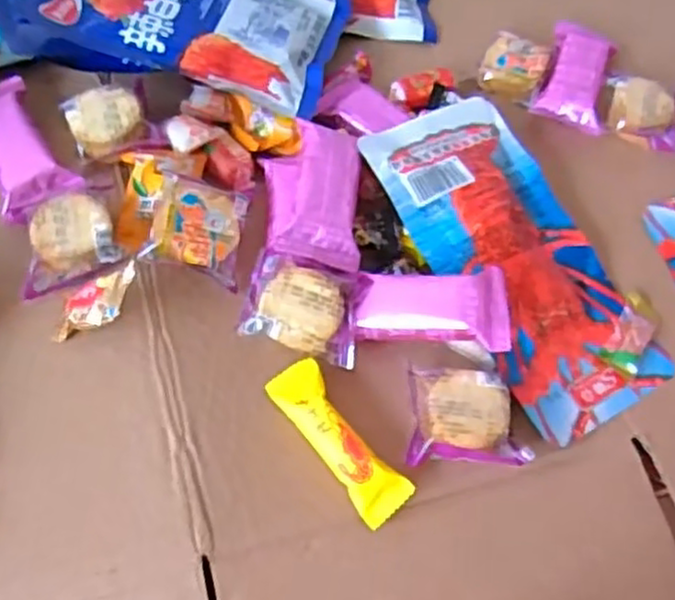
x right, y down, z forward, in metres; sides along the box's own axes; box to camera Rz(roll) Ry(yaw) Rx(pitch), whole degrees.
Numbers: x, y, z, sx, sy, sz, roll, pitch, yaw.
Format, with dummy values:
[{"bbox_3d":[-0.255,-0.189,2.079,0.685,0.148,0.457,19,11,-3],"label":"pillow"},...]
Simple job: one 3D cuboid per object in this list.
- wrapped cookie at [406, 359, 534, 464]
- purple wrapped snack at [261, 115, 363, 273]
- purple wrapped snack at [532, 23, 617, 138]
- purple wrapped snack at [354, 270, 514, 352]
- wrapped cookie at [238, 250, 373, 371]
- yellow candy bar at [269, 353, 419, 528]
[{"bbox_3d":[0.064,0.057,0.362,0.056,0.020,0.047,5,59,-1],"label":"wrapped cookie"},{"bbox_3d":[-0.014,-0.058,0.401,0.050,0.022,0.083,2,59,-2],"label":"purple wrapped snack"},{"bbox_3d":[0.160,-0.150,0.494,0.043,0.017,0.083,18,60,7],"label":"purple wrapped snack"},{"bbox_3d":[0.048,0.002,0.376,0.075,0.013,0.040,-6,69,13],"label":"purple wrapped snack"},{"bbox_3d":[-0.017,0.004,0.377,0.056,0.022,0.047,13,81,-12],"label":"wrapped cookie"},{"bbox_3d":[0.000,0.065,0.350,0.025,0.010,0.085,-33,67,-21],"label":"yellow candy bar"}]

